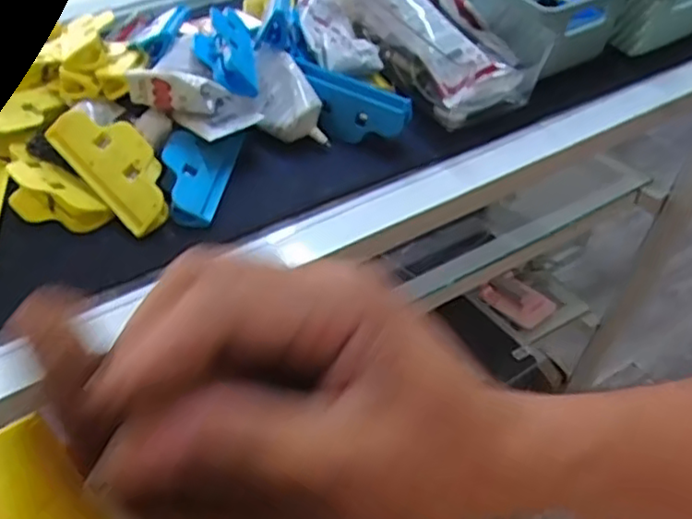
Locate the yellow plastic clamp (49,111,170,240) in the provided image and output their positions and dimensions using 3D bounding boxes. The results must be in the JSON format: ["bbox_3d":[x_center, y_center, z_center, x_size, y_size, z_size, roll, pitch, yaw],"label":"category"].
[{"bbox_3d":[-0.151,-0.062,0.438,0.046,0.024,0.096,-42,83,-3],"label":"yellow plastic clamp"}]

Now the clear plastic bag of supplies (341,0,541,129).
[{"bbox_3d":[0.069,-0.179,0.518,0.171,0.055,0.106,44,60,10],"label":"clear plastic bag of supplies"}]

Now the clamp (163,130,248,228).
[{"bbox_3d":[-0.103,-0.063,0.447,0.042,0.026,0.080,9,50,6],"label":"clamp"}]

